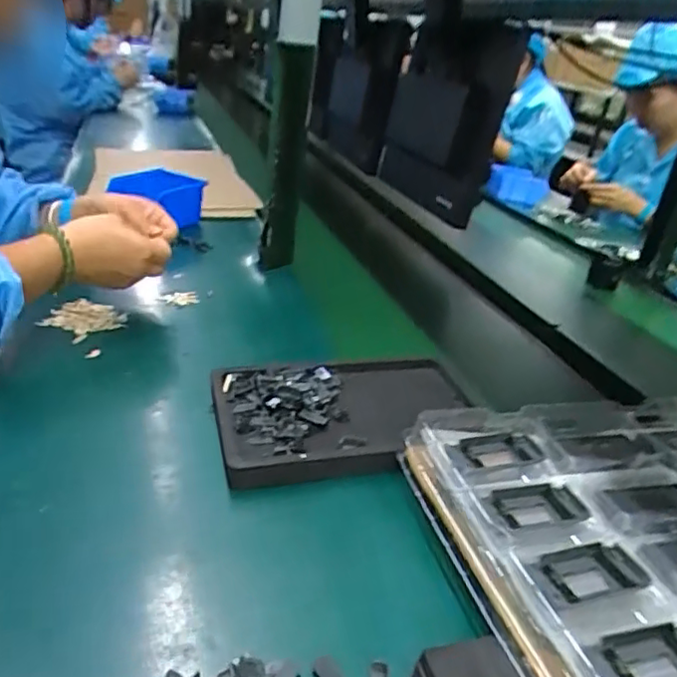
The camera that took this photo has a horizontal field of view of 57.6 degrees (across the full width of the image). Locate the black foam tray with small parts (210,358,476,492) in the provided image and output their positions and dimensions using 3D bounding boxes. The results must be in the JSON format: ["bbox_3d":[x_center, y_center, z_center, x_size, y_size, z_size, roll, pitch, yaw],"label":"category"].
[{"bbox_3d":[0.009,0.067,0.559,0.232,0.034,0.148,0,28,-18],"label":"black foam tray with small parts"}]

